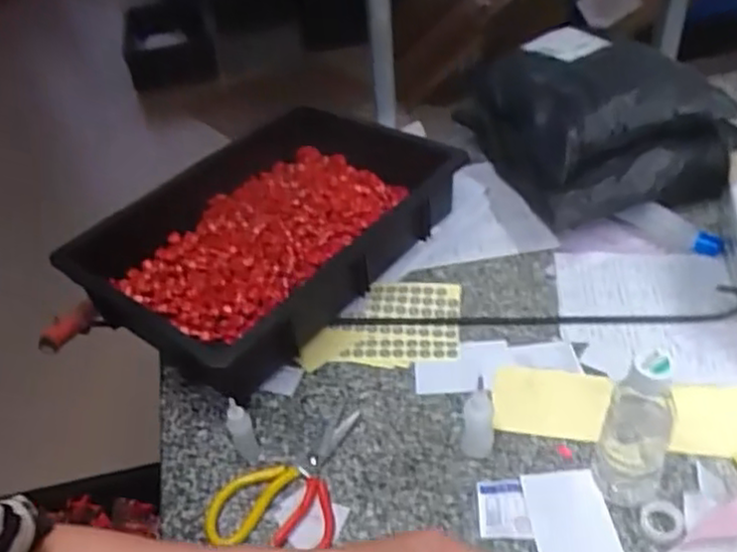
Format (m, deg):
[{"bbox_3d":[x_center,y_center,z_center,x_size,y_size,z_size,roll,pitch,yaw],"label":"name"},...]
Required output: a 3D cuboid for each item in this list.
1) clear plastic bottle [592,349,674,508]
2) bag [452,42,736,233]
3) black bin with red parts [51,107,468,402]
[{"bbox_3d":[0.234,0.131,0.628,0.056,0.177,0.052,11,45,20],"label":"clear plastic bottle"},{"bbox_3d":[0.319,-0.212,1.025,0.258,0.158,0.328,-15,42,-9],"label":"bag"},{"bbox_3d":[-0.116,-0.047,0.925,0.294,0.112,0.432,27,51,28],"label":"black bin with red parts"}]

